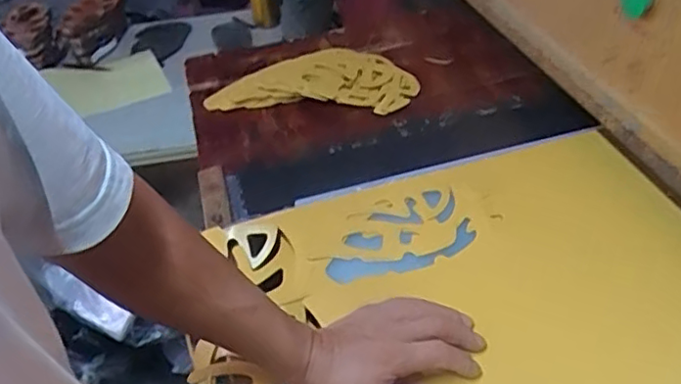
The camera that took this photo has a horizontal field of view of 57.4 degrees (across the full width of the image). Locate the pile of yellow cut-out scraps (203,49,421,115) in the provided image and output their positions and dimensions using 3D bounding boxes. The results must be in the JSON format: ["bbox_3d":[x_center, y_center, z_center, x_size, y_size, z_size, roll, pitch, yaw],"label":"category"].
[{"bbox_3d":[-0.040,-0.191,1.027,0.325,0.034,0.168,5,41,10],"label":"pile of yellow cut-out scraps"}]

